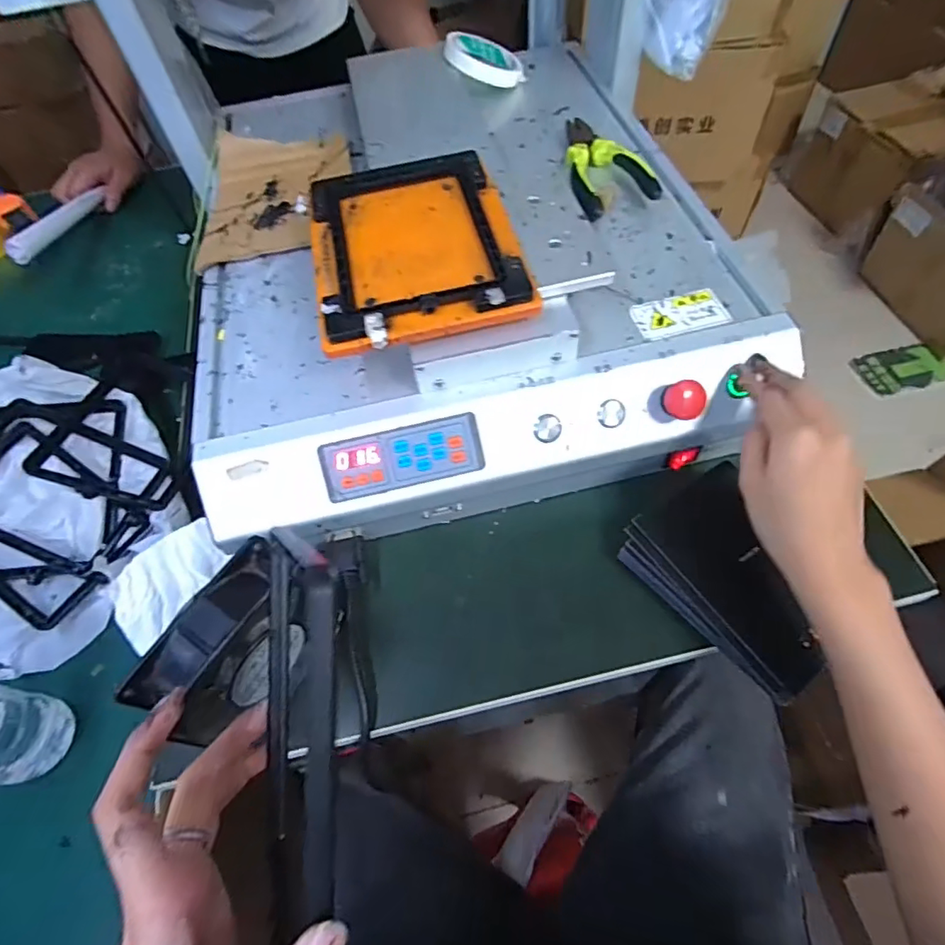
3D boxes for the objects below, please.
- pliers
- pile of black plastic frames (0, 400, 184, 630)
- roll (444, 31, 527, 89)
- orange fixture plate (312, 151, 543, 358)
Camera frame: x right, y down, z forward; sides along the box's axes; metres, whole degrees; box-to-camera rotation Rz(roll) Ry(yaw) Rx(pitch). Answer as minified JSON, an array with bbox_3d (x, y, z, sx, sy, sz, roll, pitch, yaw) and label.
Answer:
[{"bbox_3d":[0.122,-0.301,0.520,0.072,0.017,0.159,-9,58,-1],"label":"pliers"},{"bbox_3d":[-0.361,0.021,0.476,0.182,0.060,0.181,21,63,17],"label":"pile of black plastic frames"},{"bbox_3d":[0.011,-0.486,0.634,0.094,0.013,0.082,-8,70,-24],"label":"roll"},{"bbox_3d":[-0.045,-0.179,0.414,0.149,0.016,0.197,-12,58,-3],"label":"orange fixture plate"}]

